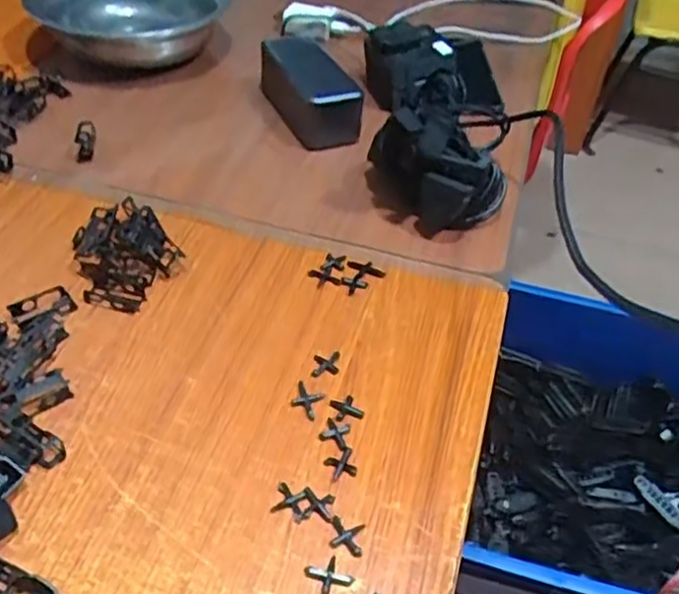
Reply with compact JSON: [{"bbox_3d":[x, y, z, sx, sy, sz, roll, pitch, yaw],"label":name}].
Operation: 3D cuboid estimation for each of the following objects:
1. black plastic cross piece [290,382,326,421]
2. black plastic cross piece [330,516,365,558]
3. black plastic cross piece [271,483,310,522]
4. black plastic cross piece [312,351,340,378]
[{"bbox_3d":[-0.020,0.063,0.429,0.019,0.004,0.024,18,45,13],"label":"black plastic cross piece"},{"bbox_3d":[0.004,0.125,0.366,0.017,0.004,0.020,8,44,2],"label":"black plastic cross piece"},{"bbox_3d":[-0.027,0.110,0.380,0.017,0.004,0.019,13,44,8],"label":"black plastic cross piece"},{"bbox_3d":[-0.008,0.043,0.450,0.016,0.004,0.021,5,44,0],"label":"black plastic cross piece"}]

